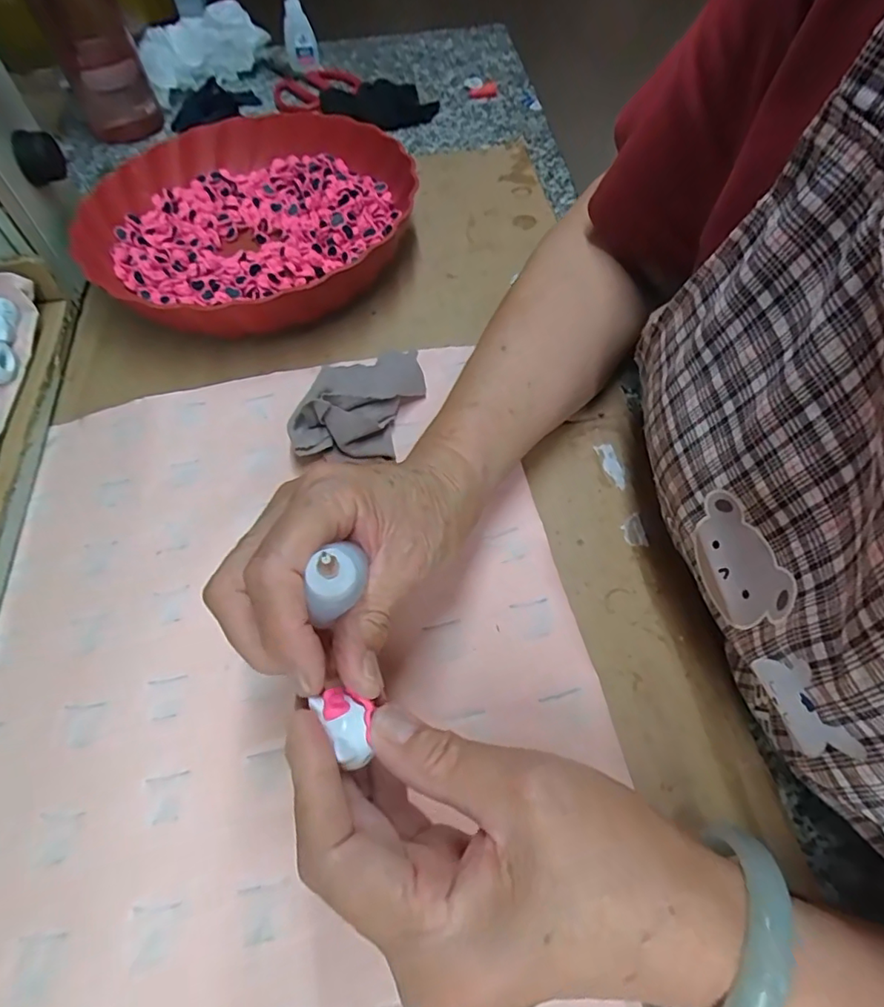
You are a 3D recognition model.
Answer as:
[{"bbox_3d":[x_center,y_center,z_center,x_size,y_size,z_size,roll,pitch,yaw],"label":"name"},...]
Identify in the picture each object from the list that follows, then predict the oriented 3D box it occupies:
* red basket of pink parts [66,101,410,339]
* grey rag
[{"bbox_3d":[-0.139,-0.214,0.415,0.243,0.047,0.227,-1,58,2],"label":"red basket of pink parts"},{"bbox_3d":[-0.050,-0.066,0.332,0.067,0.031,0.092,5,59,6],"label":"grey rag"}]

